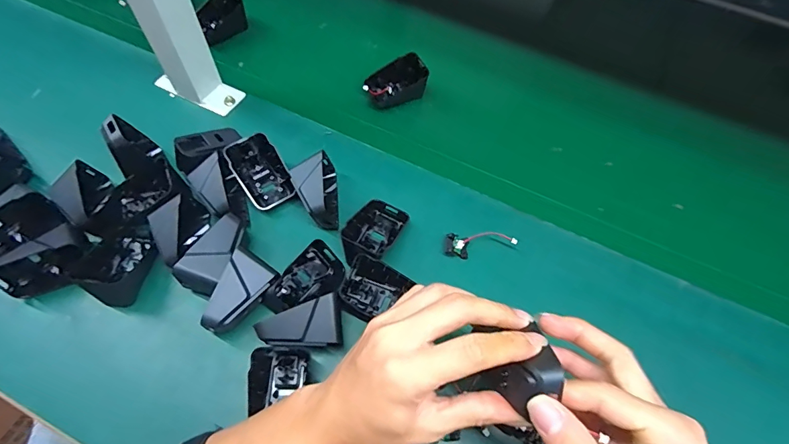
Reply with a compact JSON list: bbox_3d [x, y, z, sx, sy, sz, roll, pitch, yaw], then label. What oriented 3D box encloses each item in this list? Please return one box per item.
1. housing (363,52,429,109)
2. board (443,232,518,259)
[{"bbox_3d":[0.000,-0.169,0.502,0.074,0.034,0.049,-28,67,-17],"label":"housing"},{"bbox_3d":[0.083,0.022,0.408,0.068,0.021,0.025,2,62,-2],"label":"board"}]

